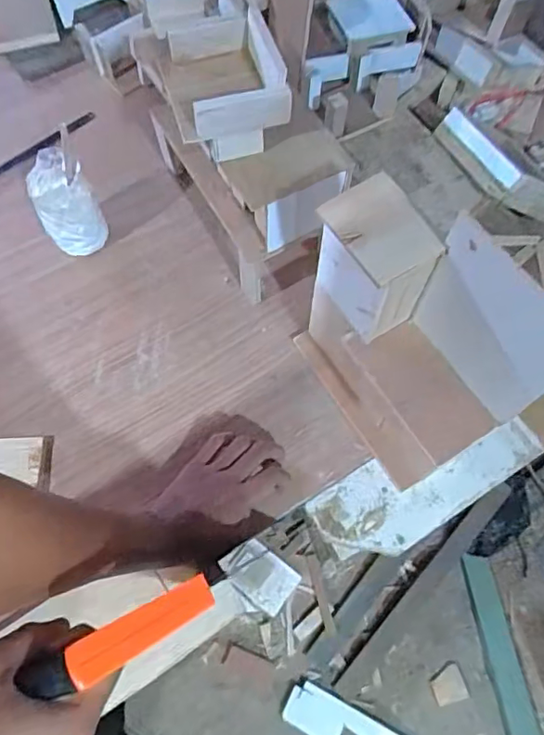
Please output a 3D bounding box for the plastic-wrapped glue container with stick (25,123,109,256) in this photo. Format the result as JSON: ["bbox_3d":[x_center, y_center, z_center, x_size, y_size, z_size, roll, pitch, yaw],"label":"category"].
[{"bbox_3d":[-0.234,-0.186,0.617,0.065,0.116,0.064,-24,70,-10],"label":"plastic-wrapped glue container with stick"}]

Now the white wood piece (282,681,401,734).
[{"bbox_3d":[0.163,0.733,1.086,0.280,0.022,0.086,25,70,9],"label":"white wood piece"}]

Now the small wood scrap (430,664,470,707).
[{"bbox_3d":[0.365,0.658,1.124,0.068,0.008,0.064,-15,69,-7],"label":"small wood scrap"}]

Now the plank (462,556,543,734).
[{"bbox_3d":[0.507,0.720,1.106,0.065,0.027,0.628,-6,68,-3],"label":"plank"}]

